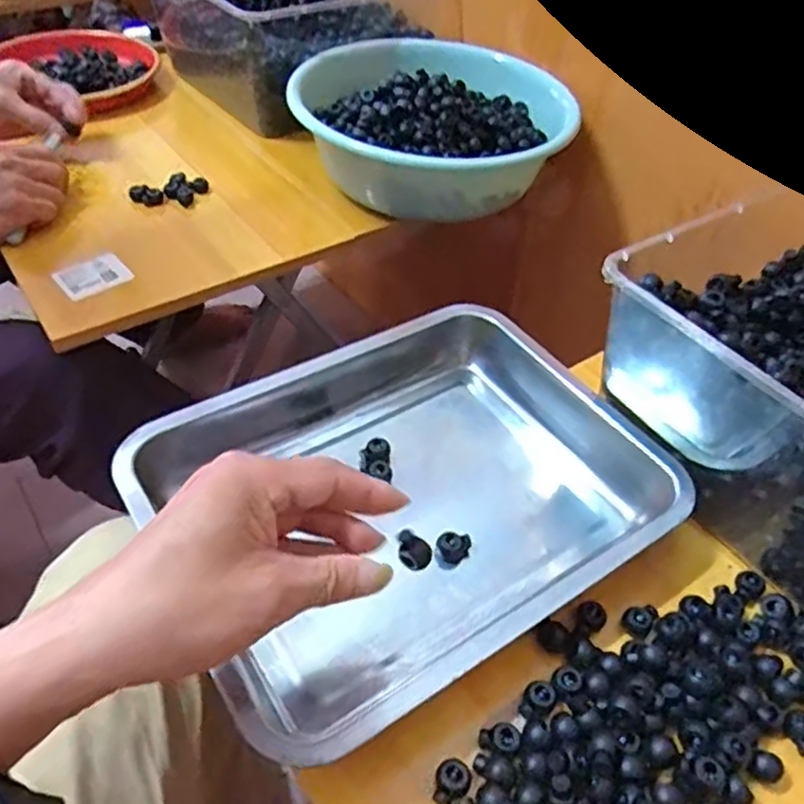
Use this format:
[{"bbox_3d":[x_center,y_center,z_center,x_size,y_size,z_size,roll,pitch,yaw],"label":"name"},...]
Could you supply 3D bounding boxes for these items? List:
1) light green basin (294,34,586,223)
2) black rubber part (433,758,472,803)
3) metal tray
[{"bbox_3d":[0.041,-0.309,0.760,0.269,0.090,0.254,2,46,-2],"label":"light green basin"},{"bbox_3d":[0.025,0.195,0.353,0.017,0.013,0.022,21,48,16],"label":"black rubber part"},{"bbox_3d":[0.011,0.060,0.464,0.312,0.061,0.243,-25,53,-25],"label":"metal tray"}]

